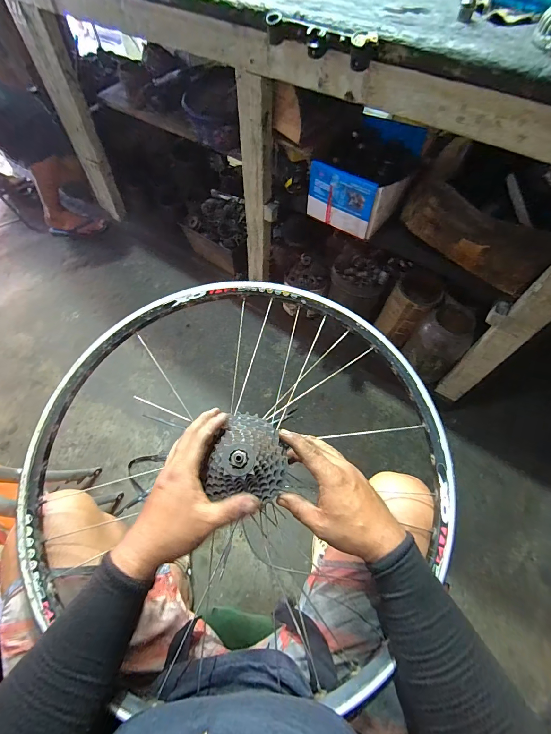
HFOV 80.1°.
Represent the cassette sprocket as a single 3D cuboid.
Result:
[{"bbox_3d":[-0.031,0.110,0.406,0.090,0.046,0.109,4,63,3],"label":"cassette sprocket"}]

